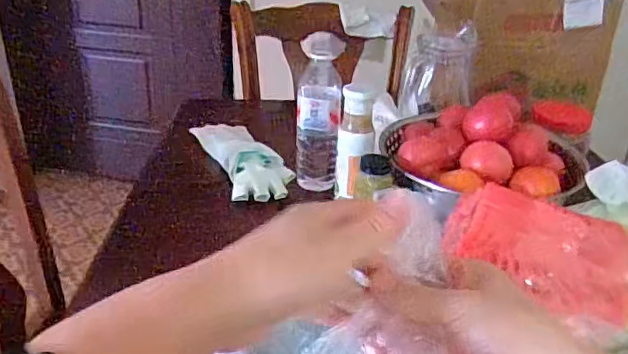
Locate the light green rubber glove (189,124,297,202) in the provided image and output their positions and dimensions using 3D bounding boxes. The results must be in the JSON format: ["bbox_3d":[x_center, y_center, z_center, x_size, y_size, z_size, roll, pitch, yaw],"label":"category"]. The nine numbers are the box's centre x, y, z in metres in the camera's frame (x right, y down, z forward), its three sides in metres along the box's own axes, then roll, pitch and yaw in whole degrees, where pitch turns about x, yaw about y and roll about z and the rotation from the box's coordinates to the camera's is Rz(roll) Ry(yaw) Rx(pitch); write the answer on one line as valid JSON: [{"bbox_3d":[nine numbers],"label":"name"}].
[{"bbox_3d":[-0.122,-0.042,0.939,0.098,0.041,0.258,-10,30,-23],"label":"light green rubber glove"}]

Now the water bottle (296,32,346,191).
[{"bbox_3d":[0.007,-0.088,0.834,0.063,0.224,0.071,3,28,0],"label":"water bottle"}]

